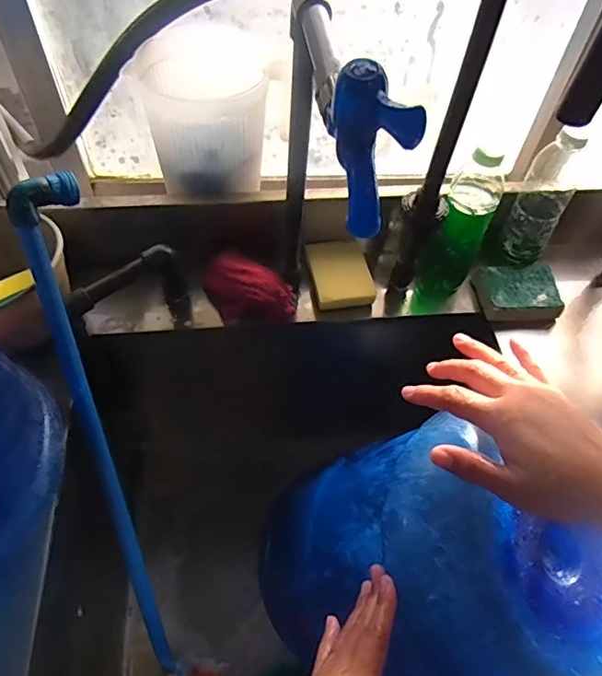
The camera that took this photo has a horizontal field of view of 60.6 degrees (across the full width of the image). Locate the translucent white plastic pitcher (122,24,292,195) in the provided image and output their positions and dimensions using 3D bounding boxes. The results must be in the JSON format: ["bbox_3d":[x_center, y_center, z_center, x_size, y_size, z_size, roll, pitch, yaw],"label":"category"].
[{"bbox_3d":[-0.111,-0.259,0.615,0.116,0.149,0.140,37,60,22],"label":"translucent white plastic pitcher"}]

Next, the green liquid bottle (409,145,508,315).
[{"bbox_3d":[0.195,-0.112,0.669,0.061,0.218,0.062,26,57,15],"label":"green liquid bottle"}]

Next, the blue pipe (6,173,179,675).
[{"bbox_3d":[-0.219,0.143,0.610,0.060,0.639,0.032,-12,20,-12],"label":"blue pipe"}]

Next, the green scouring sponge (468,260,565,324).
[{"bbox_3d":[0.289,-0.061,0.684,0.098,0.027,0.087,-2,54,-5],"label":"green scouring sponge"}]

